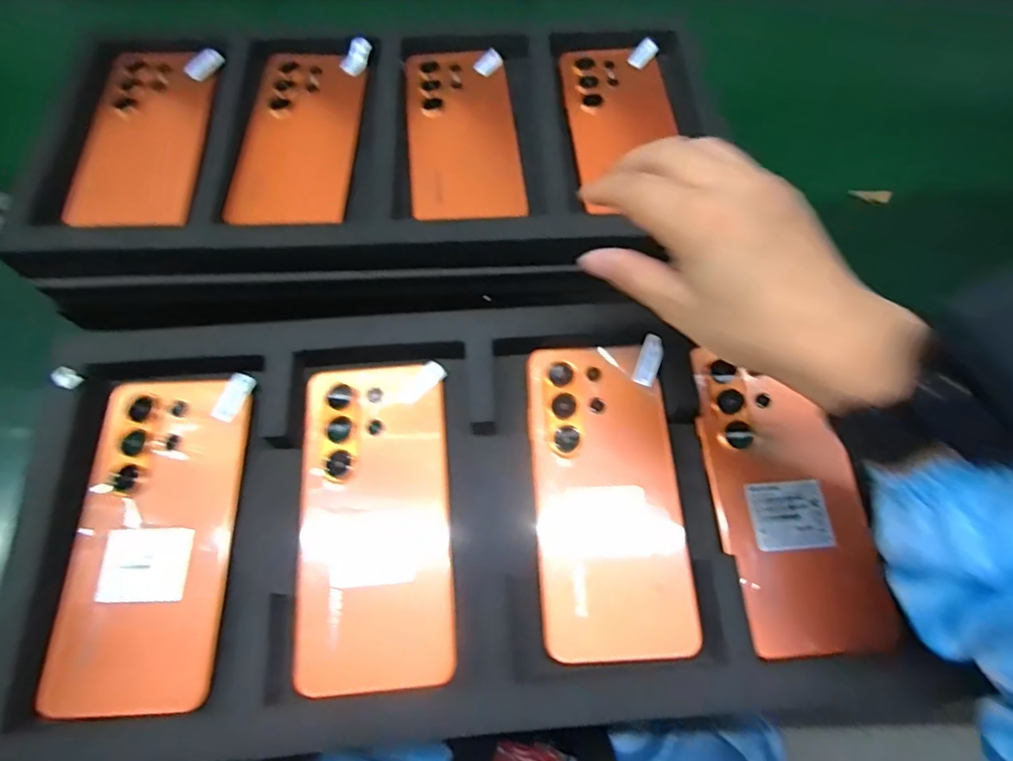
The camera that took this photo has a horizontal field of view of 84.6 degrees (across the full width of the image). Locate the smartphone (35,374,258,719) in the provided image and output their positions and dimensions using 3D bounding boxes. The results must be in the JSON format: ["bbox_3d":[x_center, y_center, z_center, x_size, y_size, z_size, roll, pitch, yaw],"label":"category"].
[{"bbox_3d":[-0.186,0.079,0.295,0.078,0.011,0.170,0,66,-1],"label":"smartphone"}]

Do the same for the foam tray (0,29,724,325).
[{"bbox_3d":[-0.091,-0.168,0.422,0.475,0.059,0.259,-4,66,-3],"label":"foam tray"}]

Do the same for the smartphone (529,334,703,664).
[{"bbox_3d":[0.055,0.058,0.306,0.079,0.015,0.170,-1,66,-1],"label":"smartphone"}]

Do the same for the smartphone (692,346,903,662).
[{"bbox_3d":[0.154,0.061,0.306,0.076,0.007,0.160,-2,66,-2],"label":"smartphone"}]

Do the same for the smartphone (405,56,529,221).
[{"bbox_3d":[-0.032,-0.185,0.414,0.078,0.008,0.161,-5,66,-3],"label":"smartphone"}]

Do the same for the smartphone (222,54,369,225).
[{"bbox_3d":[-0.152,-0.182,0.415,0.081,0.009,0.165,1,66,0],"label":"smartphone"}]

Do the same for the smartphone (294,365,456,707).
[{"bbox_3d":[-0.070,0.072,0.302,0.077,0.012,0.168,-3,66,-2],"label":"smartphone"}]

